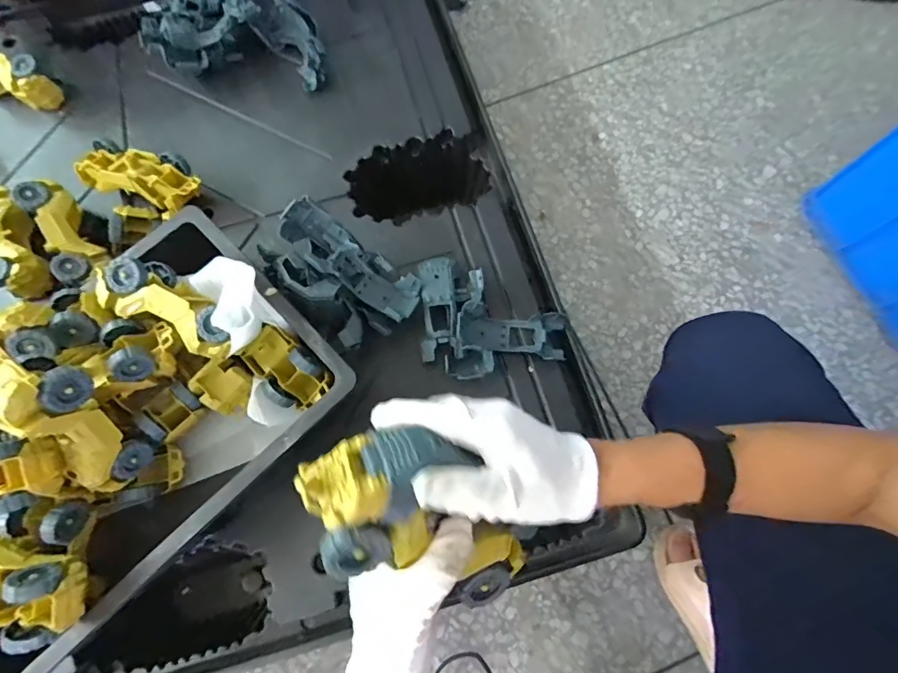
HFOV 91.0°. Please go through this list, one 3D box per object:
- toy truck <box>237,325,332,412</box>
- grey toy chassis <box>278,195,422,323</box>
[{"bbox_3d":[-0.186,0.034,0.500,0.062,0.045,0.106,-44,80,-8],"label":"toy truck"},{"bbox_3d":[-0.123,-0.089,0.544,0.185,0.057,0.070,38,79,-14],"label":"grey toy chassis"}]

